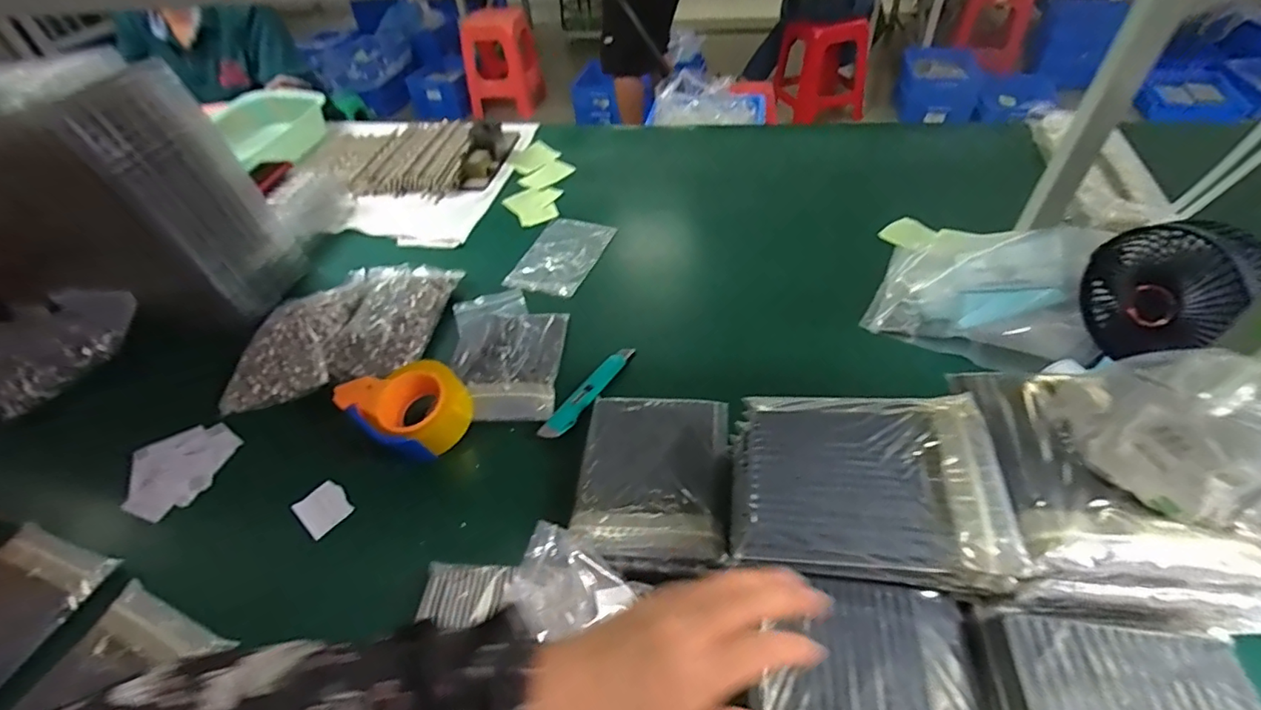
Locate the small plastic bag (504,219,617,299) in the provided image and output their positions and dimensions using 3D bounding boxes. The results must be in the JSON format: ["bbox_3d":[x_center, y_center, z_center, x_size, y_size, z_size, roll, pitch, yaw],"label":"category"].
[{"bbox_3d":[-0.107,-0.160,0.871,0.119,0.009,0.185,10,46,18],"label":"small plastic bag"}]

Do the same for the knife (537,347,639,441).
[{"bbox_3d":[-0.048,0.040,0.663,0.024,0.008,0.168,23,53,25],"label":"knife"}]

